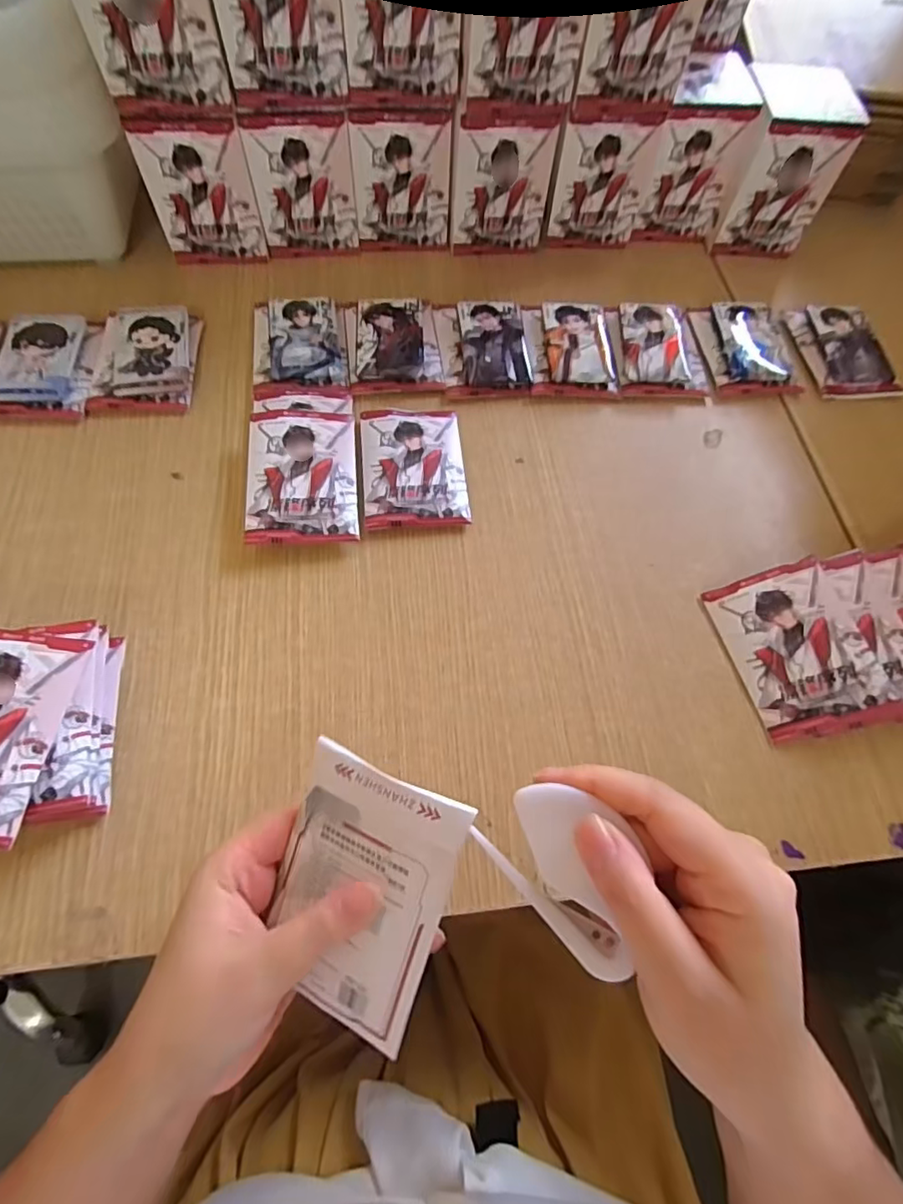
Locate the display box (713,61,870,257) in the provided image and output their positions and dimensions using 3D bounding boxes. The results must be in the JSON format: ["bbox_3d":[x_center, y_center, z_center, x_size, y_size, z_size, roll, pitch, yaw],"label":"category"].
[{"bbox_3d":[0.294,-0.402,0.512,0.083,0.108,0.097,4,65,-2],"label":"display box"}]

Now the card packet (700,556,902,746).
[{"bbox_3d":[0.213,0.029,0.350,0.070,0.011,0.103,-21,66,12],"label":"card packet"}]

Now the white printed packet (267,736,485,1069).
[{"bbox_3d":[-0.038,0.116,0.223,0.069,0.005,0.101,19,93,19],"label":"white printed packet"}]

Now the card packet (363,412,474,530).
[{"bbox_3d":[-0.027,-0.097,0.405,0.071,0.011,0.099,-4,65,-6],"label":"card packet"}]

